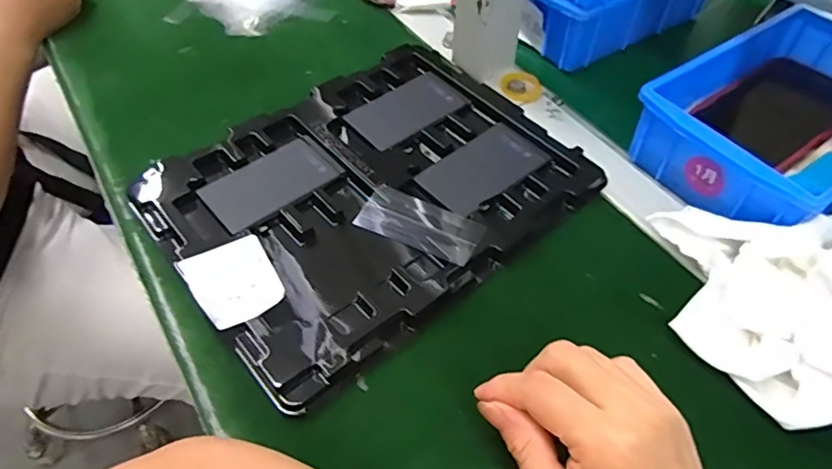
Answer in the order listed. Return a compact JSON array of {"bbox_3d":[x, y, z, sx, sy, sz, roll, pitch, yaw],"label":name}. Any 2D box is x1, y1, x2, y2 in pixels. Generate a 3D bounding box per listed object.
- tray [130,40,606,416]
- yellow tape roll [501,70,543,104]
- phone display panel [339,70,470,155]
[{"bbox_3d":[-0.031,-0.041,0.399,0.278,0.023,0.217,-33,59,-23],"label":"tray"},{"bbox_3d":[0.091,-0.126,0.480,0.035,0.009,0.039,10,52,7],"label":"yellow tape roll"},{"bbox_3d":[-0.005,-0.102,0.458,0.096,0.007,0.055,-34,59,-24],"label":"phone display panel"}]

